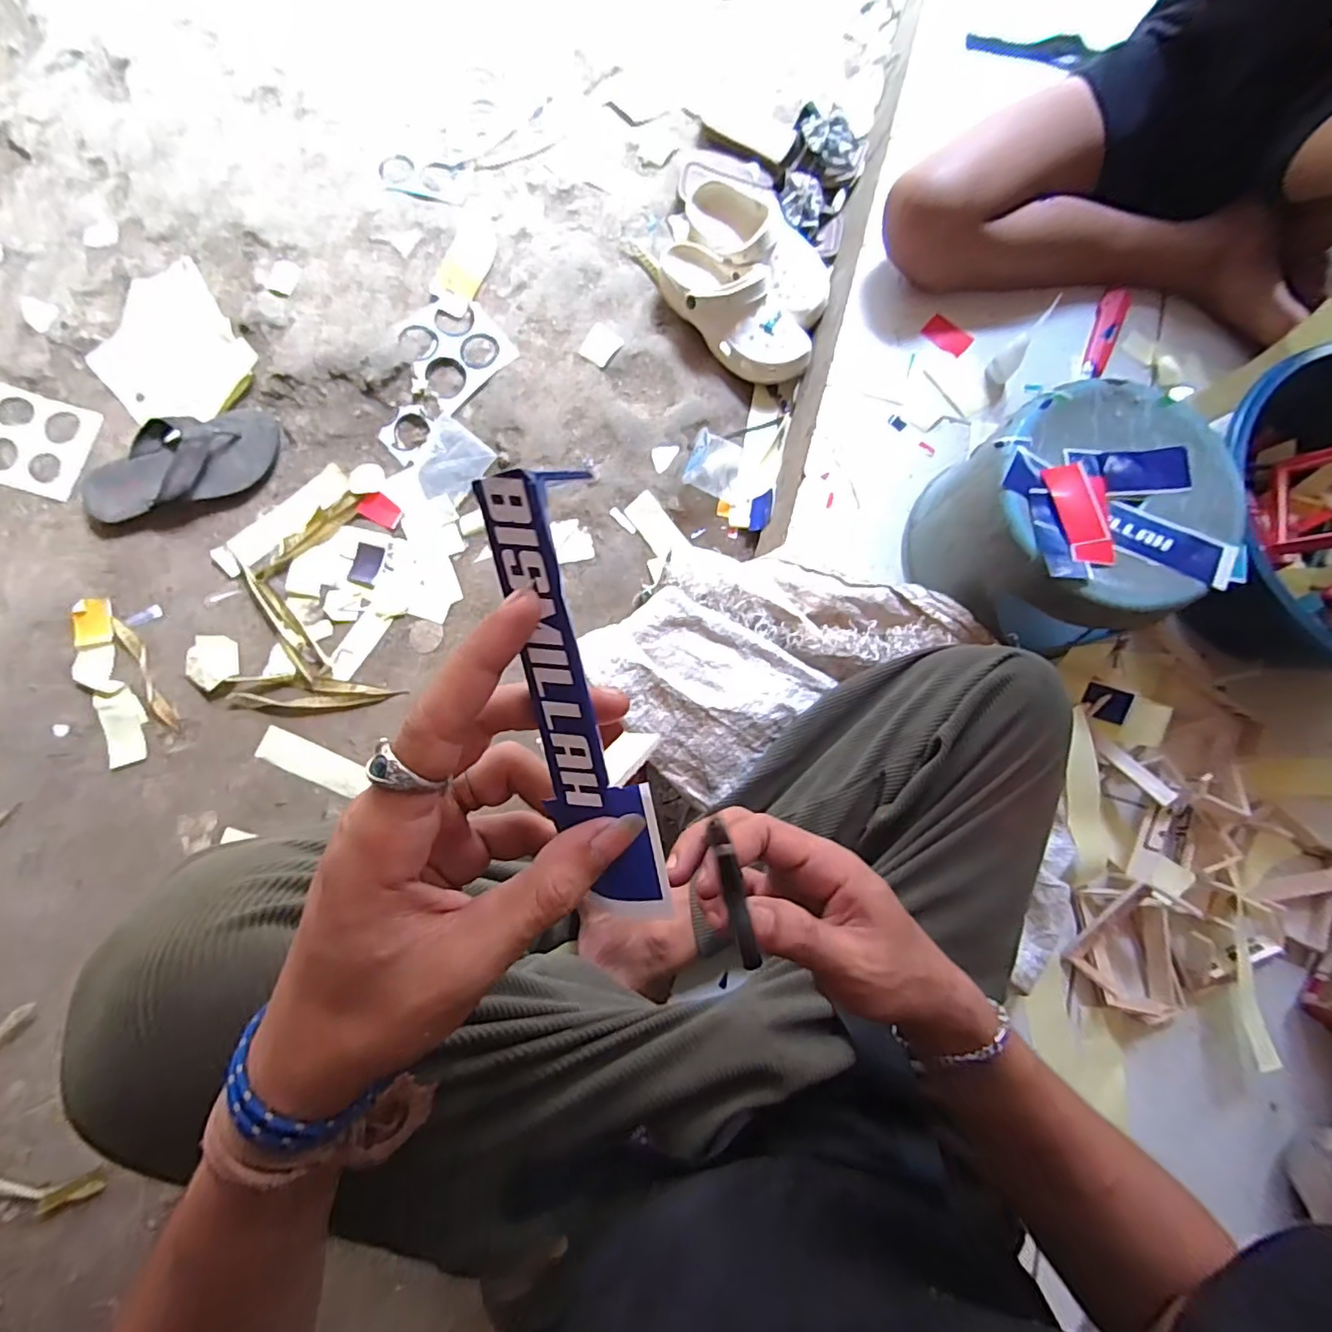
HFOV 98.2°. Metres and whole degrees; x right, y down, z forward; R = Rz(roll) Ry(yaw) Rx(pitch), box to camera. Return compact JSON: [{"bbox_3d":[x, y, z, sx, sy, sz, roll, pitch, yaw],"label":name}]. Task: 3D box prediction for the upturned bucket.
[{"bbox_3d":[0.385,-0.139,0.594,0.210,0.196,0.228,1,80,-4],"label":"upturned bucket"}]

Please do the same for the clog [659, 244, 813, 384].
[{"bbox_3d":[0.086,-0.485,0.789,0.247,0.077,0.100,44,84,3],"label":"clog"}]

